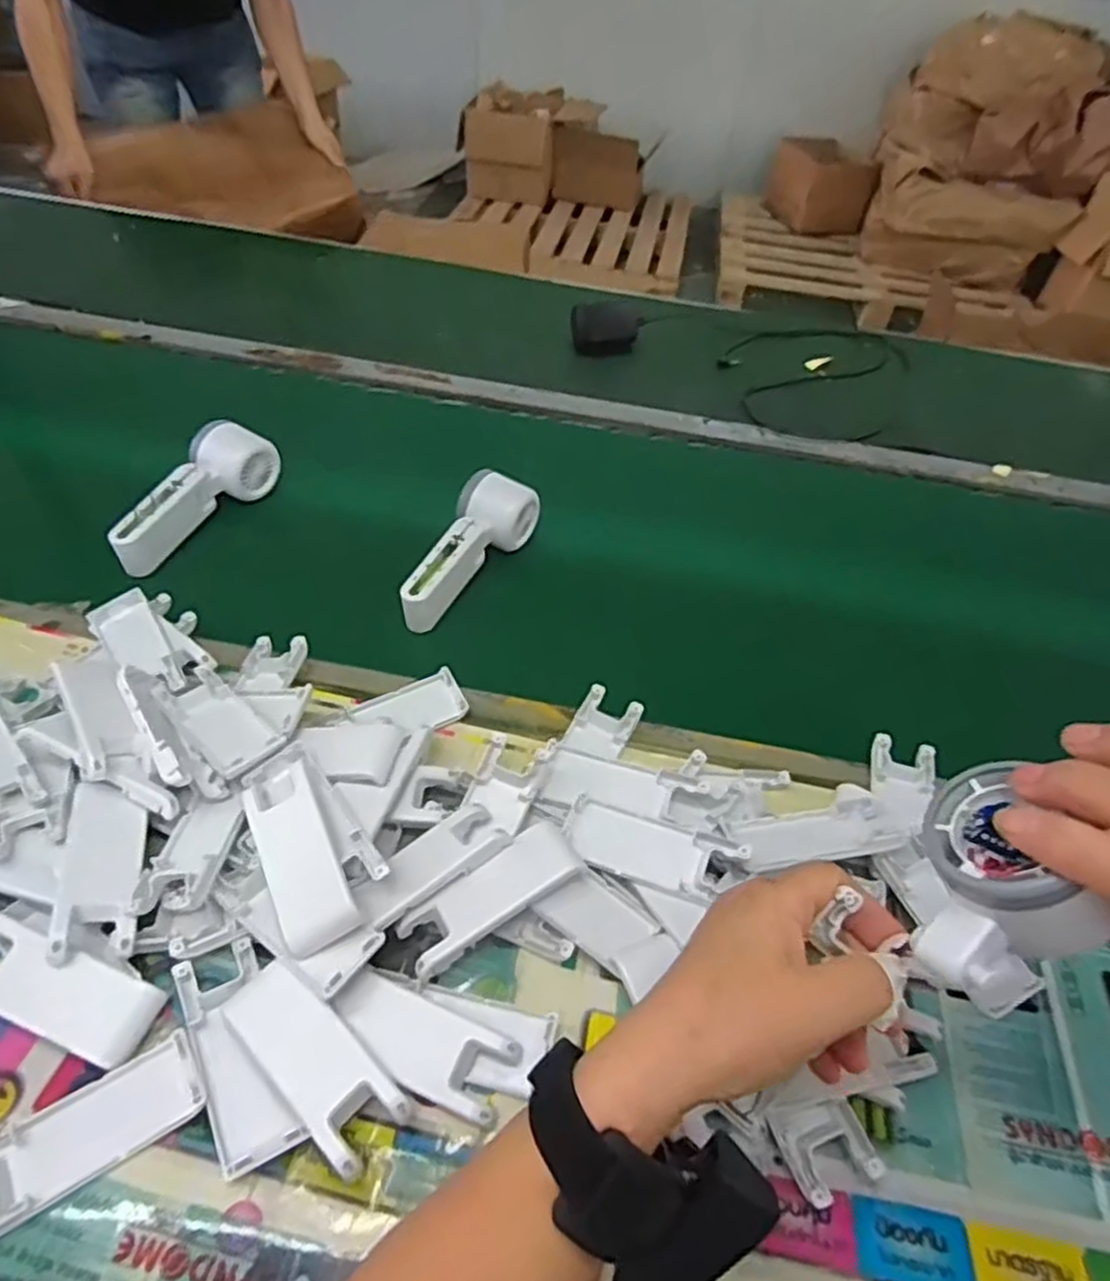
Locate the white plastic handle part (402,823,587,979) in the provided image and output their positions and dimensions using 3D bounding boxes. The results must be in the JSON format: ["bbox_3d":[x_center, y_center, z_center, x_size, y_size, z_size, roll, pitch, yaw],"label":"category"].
[{"bbox_3d":[-0.033,0.139,0.420,0.102,0.020,0.038,-24,53,-26],"label":"white plastic handle part"}]

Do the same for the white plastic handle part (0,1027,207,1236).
[{"bbox_3d":[-0.217,0.224,0.346,0.105,0.009,0.040,-24,53,-26],"label":"white plastic handle part"}]

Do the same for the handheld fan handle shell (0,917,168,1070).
[{"bbox_3d":[-0.249,0.175,0.383,0.096,0.016,0.040,18,47,11],"label":"handheld fan handle shell"}]

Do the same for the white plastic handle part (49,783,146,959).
[{"bbox_3d":[-0.245,0.120,0.413,0.036,0.010,0.097,-7,48,-12],"label":"white plastic handle part"}]

